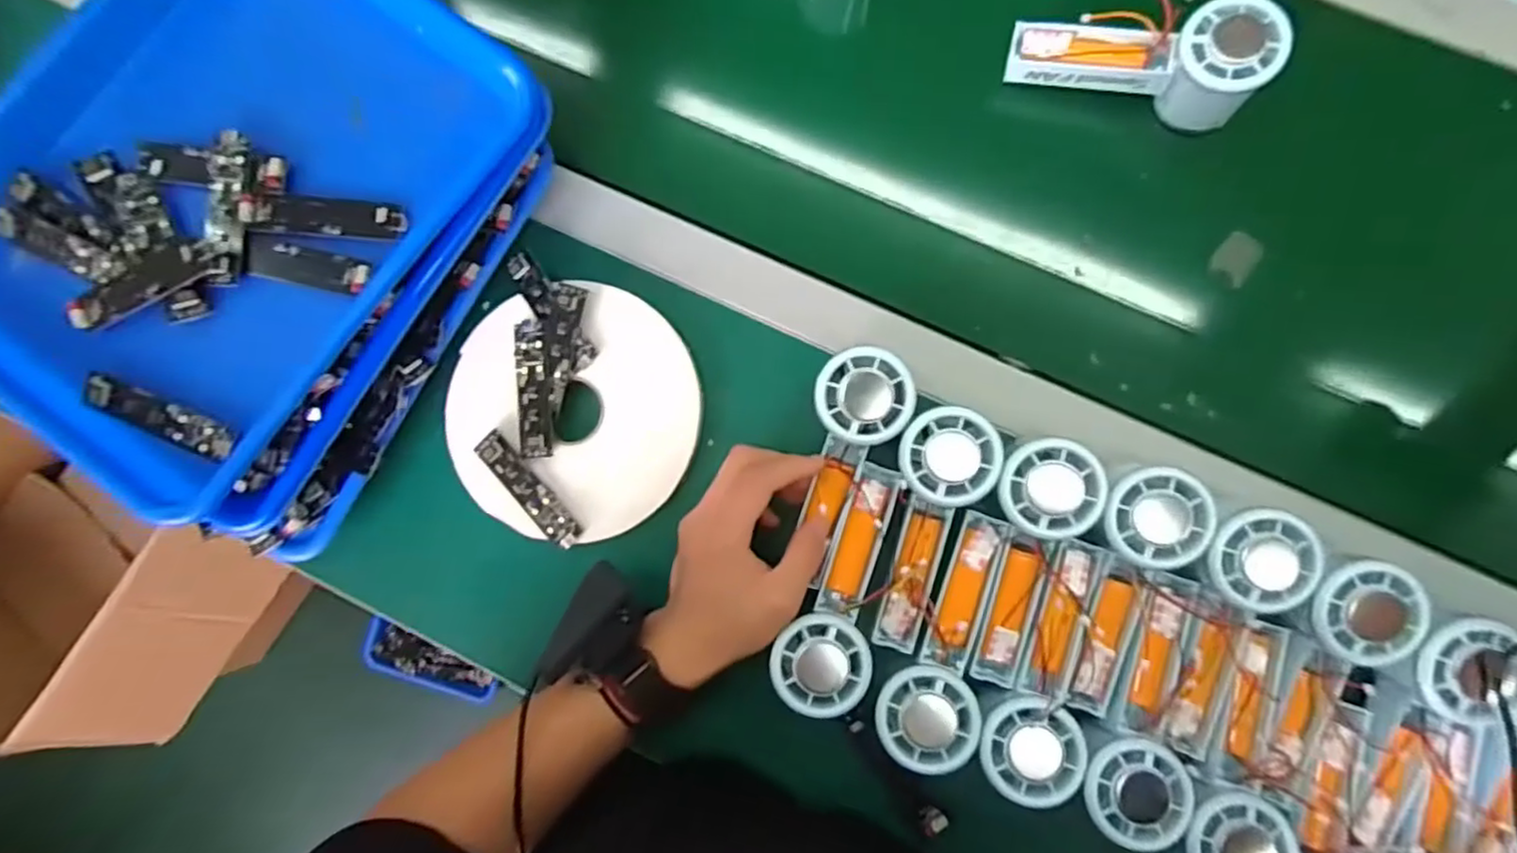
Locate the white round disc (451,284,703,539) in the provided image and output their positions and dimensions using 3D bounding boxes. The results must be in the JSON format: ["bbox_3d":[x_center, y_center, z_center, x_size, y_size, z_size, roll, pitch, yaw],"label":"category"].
[{"bbox_3d":[-0.126,-0.011,0.466,0.167,0.012,0.164,0,87,5],"label":"white round disc"}]

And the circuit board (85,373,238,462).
[{"bbox_3d":[-0.345,-0.004,0.400,0.077,0.012,0.022,28,90,-12],"label":"circuit board"}]

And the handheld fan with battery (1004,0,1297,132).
[{"bbox_3d":[0.245,-0.242,0.445,0.148,0.063,0.065,15,89,19],"label":"handheld fan with battery"}]

